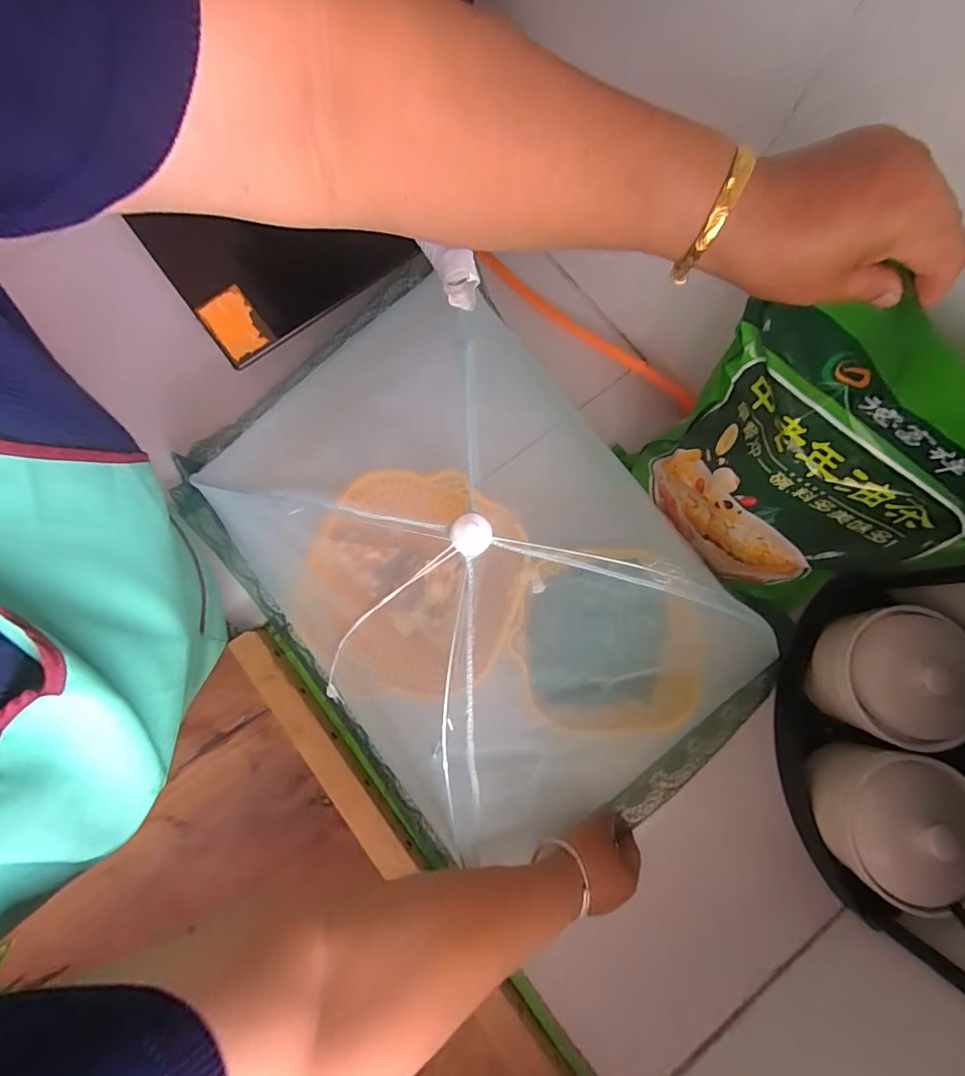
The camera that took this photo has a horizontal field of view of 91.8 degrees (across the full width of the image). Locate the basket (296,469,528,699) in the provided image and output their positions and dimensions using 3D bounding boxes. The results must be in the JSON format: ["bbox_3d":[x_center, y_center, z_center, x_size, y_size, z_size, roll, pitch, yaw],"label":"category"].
[{"bbox_3d":[-0.069,0.047,0.470,0.207,0.077,0.214,0,79,-1],"label":"basket"}]

